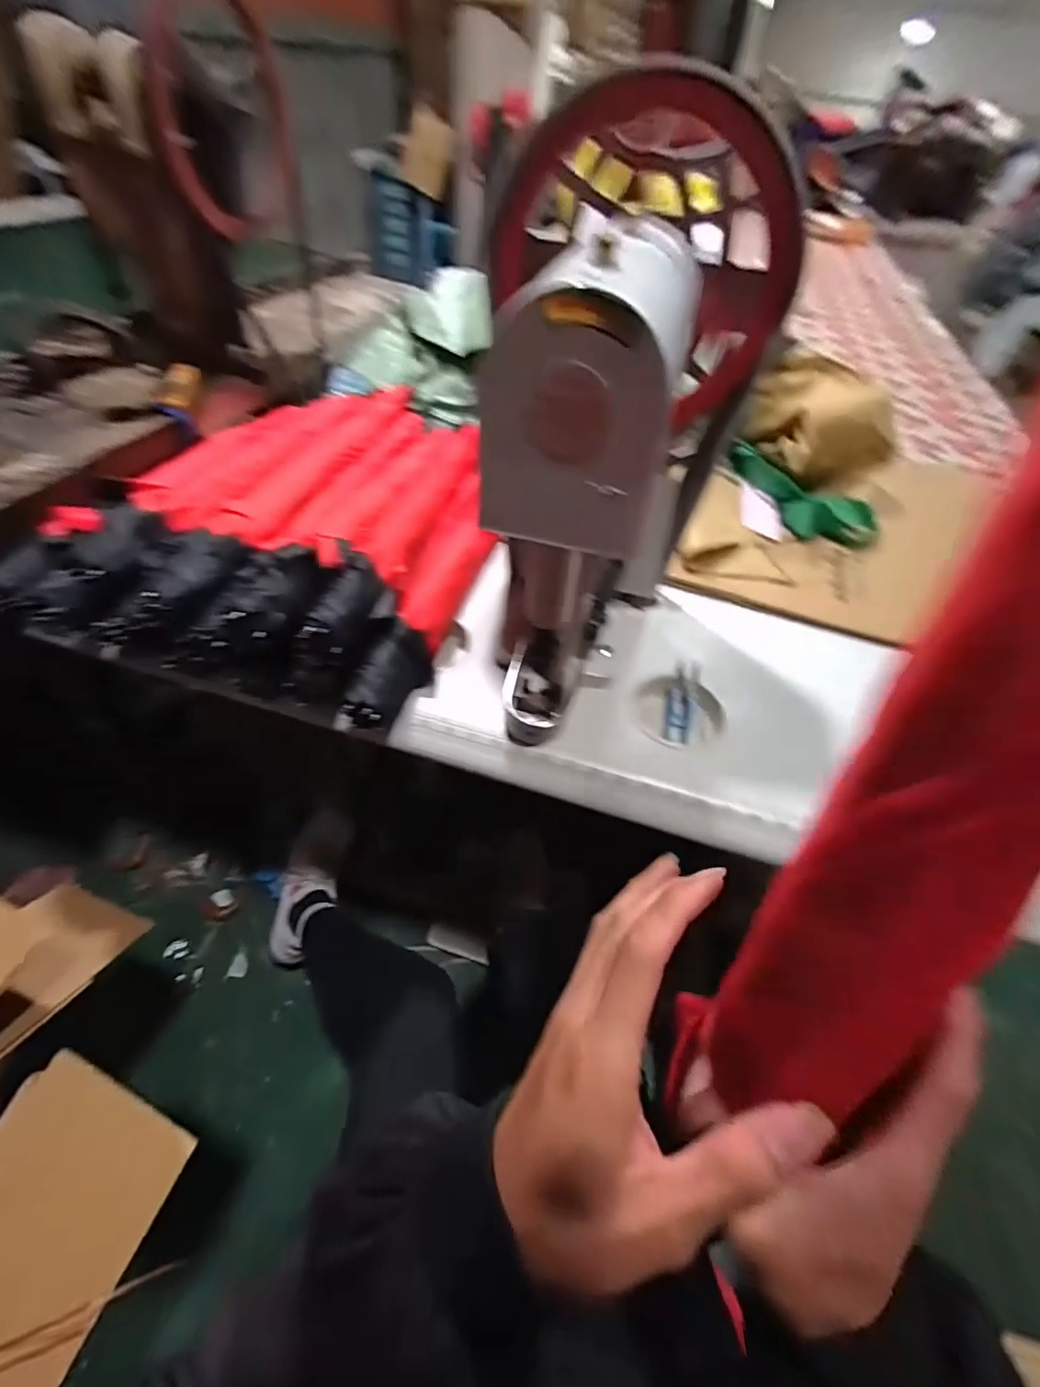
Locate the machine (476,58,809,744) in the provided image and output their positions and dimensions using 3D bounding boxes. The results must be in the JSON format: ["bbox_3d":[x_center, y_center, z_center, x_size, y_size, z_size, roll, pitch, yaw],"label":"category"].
[{"bbox_3d":[0.055,-0.213,0.500,0.248,0.429,0.310,18,49,10],"label":"machine"}]

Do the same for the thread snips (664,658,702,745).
[{"bbox_3d":[0.179,0.007,0.625,0.031,0.012,0.100,15,69,8],"label":"thread snips"}]

